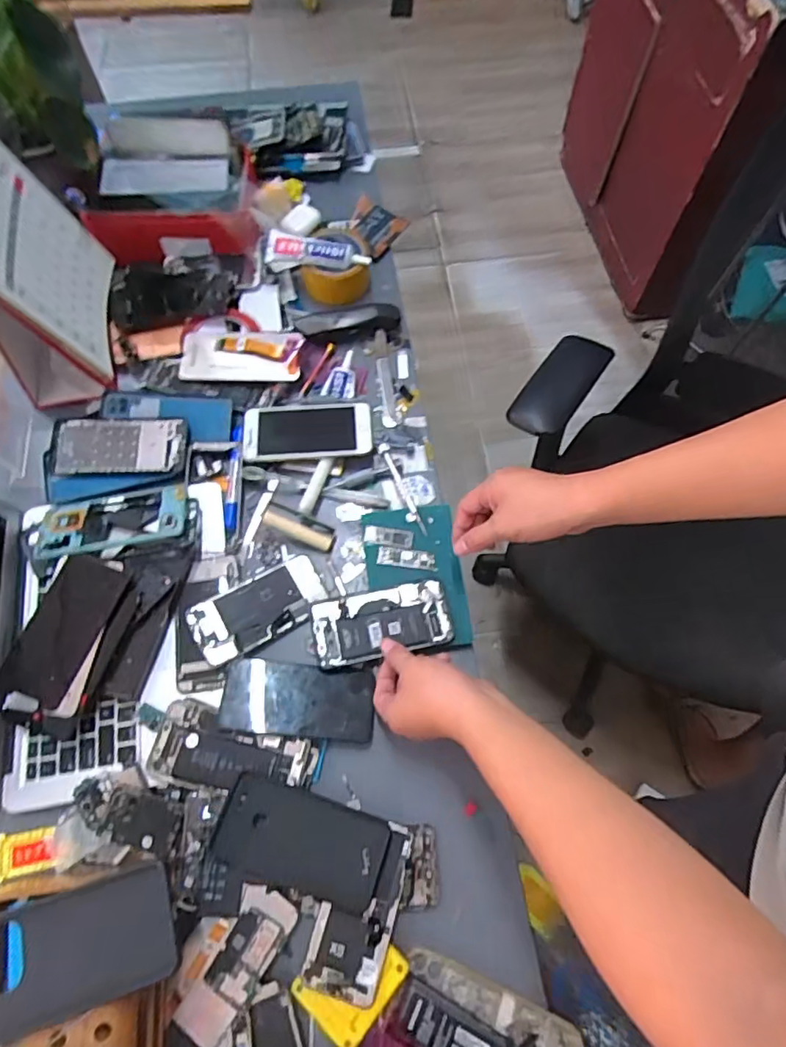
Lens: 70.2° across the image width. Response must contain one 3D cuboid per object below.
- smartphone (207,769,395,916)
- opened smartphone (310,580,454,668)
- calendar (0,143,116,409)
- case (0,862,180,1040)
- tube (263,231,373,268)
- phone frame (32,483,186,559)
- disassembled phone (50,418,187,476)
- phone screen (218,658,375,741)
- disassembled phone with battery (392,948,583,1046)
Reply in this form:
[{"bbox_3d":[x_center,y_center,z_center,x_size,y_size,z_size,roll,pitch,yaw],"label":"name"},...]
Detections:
[{"bbox_3d":[-0.087,0.298,0.529,0.154,0.016,0.080,17,68,7],"label":"smartphone"},{"bbox_3d":[-0.013,0.105,0.601,0.145,0.008,0.073,-11,68,-4],"label":"opened smartphone"},{"bbox_3d":[-0.430,-0.302,0.662,0.111,0.210,0.215,-10,67,-4],"label":"calendar"},{"bbox_3d":[-0.247,0.317,0.413,0.168,0.014,0.078,-15,68,-6],"label":"case"},{"bbox_3d":[-0.106,-0.373,0.769,0.145,0.027,0.031,10,67,4],"label":"tube"},{"bbox_3d":[-0.321,-0.004,0.638,0.167,0.009,0.080,-12,52,-4],"label":"phone frame"},{"bbox_3d":[-0.332,-0.097,0.681,0.154,0.012,0.075,-2,71,-2],"label":"disassembled phone"},{"bbox_3d":[-0.097,0.179,0.576,0.151,0.011,0.074,6,55,-4],"label":"phone screen"},{"bbox_3d":[0.079,0.442,0.476,0.157,0.015,0.078,22,69,9],"label":"disassembled phone with battery"}]

